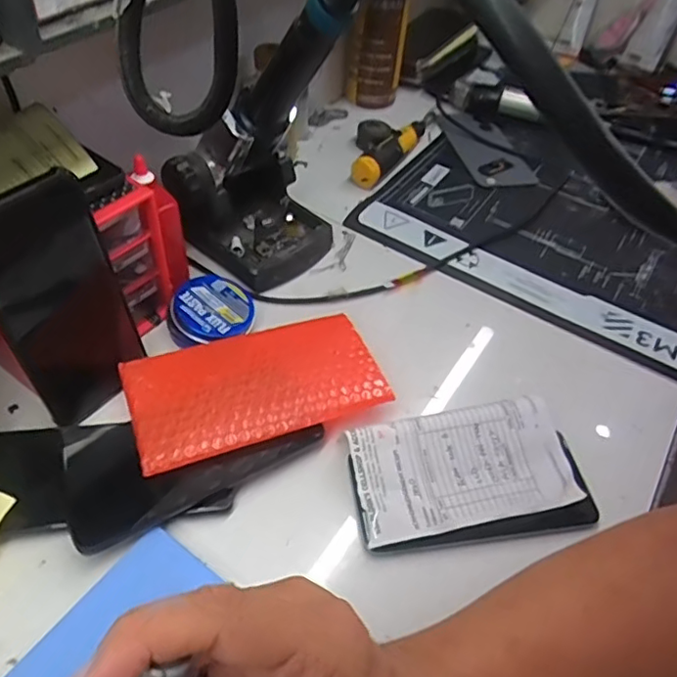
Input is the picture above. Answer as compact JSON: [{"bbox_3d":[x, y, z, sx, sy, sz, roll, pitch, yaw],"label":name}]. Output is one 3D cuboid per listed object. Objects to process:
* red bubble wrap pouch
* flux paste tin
[{"bbox_3d":[-0.057,0.030,0.418,0.172,0.008,0.094,-12,50,-20],"label":"red bubble wrap pouch"},{"bbox_3d":[-0.100,-0.020,0.470,0.065,0.028,0.065,3,49,-3],"label":"flux paste tin"}]

